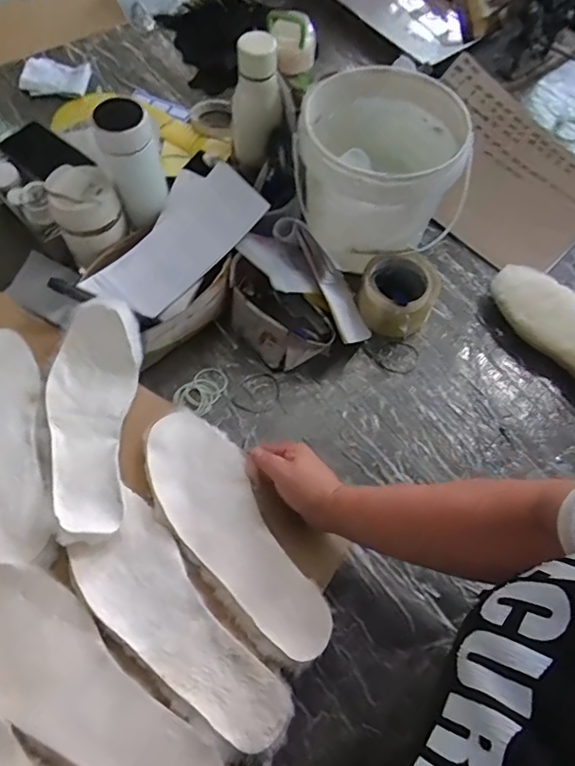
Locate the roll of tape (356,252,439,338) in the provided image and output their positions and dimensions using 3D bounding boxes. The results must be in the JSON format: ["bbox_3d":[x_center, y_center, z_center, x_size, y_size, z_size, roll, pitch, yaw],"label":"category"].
[{"bbox_3d":[0.151,-0.118,0.724,0.105,0.074,0.109,19,64,7],"label":"roll of tape"}]

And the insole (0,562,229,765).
[{"bbox_3d":[-0.179,0.268,0.452,0.274,0.018,0.091,38,68,15],"label":"insole"}]

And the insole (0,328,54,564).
[{"bbox_3d":[-0.309,0.055,0.562,0.093,0.007,0.272,-18,66,-11],"label":"insole"}]

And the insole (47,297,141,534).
[{"bbox_3d":[-0.215,0.030,0.564,0.092,0.036,0.256,-2,64,-4],"label":"insole"}]

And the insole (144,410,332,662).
[{"bbox_3d":[-0.056,0.148,0.537,0.095,0.019,0.272,-32,69,-17],"label":"insole"}]

